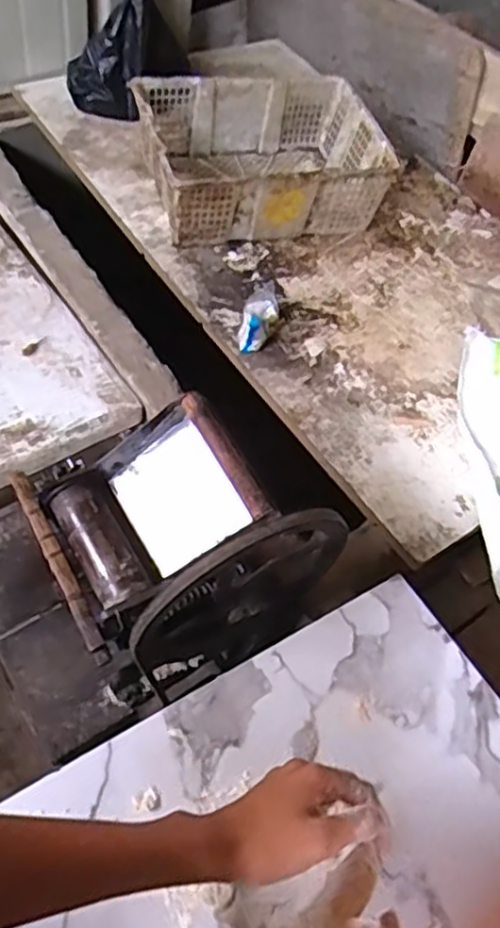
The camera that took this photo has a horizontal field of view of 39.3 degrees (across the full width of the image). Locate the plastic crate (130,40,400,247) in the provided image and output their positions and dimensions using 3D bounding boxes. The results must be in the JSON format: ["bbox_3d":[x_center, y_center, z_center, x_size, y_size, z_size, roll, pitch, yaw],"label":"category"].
[{"bbox_3d":[0.017,-0.631,1.452,0.469,0.175,0.351,-7,55,-18],"label":"plastic crate"}]

